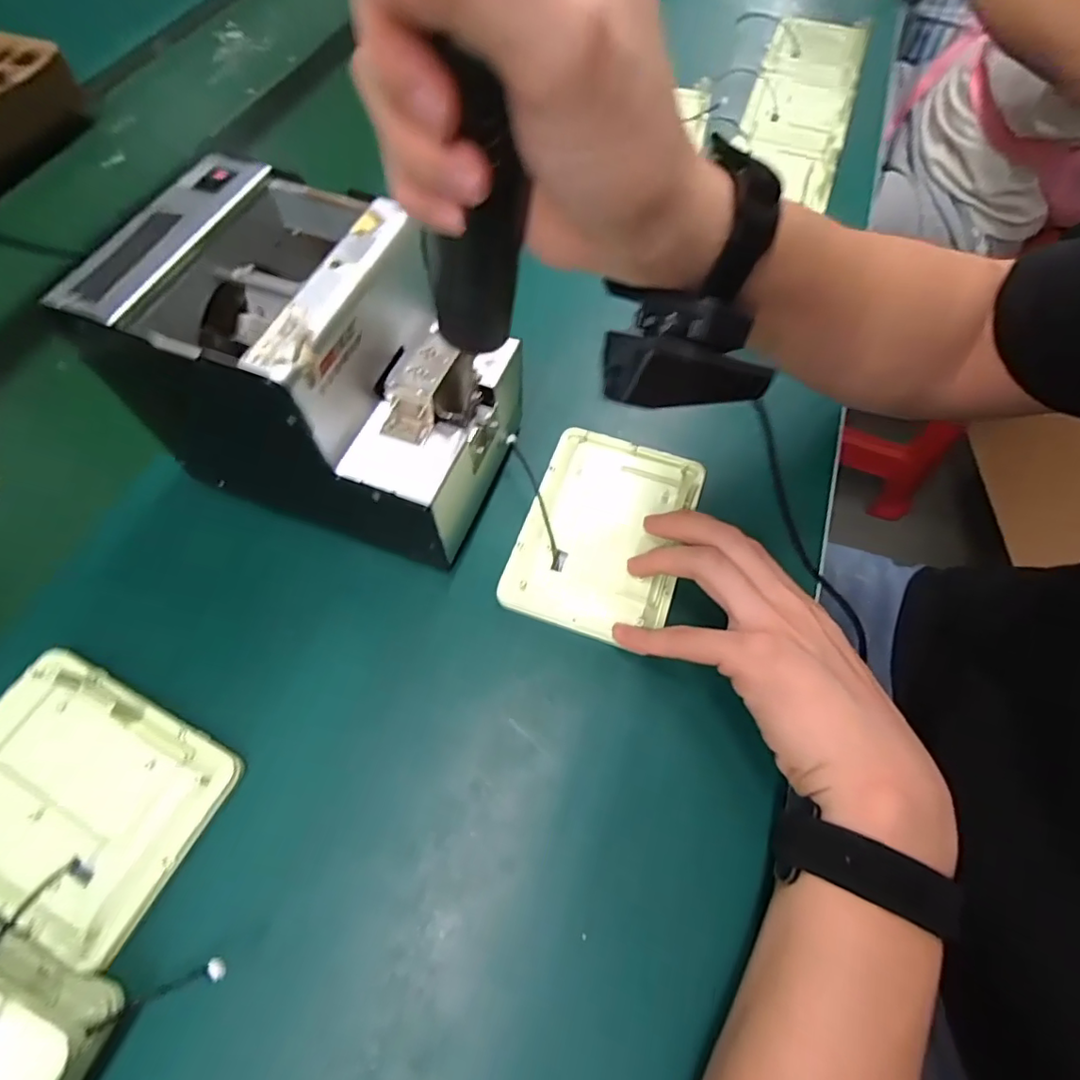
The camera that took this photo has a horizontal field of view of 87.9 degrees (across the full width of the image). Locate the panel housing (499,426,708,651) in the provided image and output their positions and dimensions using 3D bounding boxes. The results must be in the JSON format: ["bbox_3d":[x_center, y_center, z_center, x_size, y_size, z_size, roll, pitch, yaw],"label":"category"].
[{"bbox_3d":[0.040,-0.008,0.348,0.098,0.014,0.133,16,65,10],"label":"panel housing"}]

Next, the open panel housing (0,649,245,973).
[{"bbox_3d":[-0.231,0.125,0.277,0.133,0.019,0.099,25,66,13],"label":"open panel housing"}]

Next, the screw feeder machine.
[{"bbox_3d":[-0.111,-0.095,0.310,0.169,0.135,0.123,16,64,8],"label":"screw feeder machine"}]

